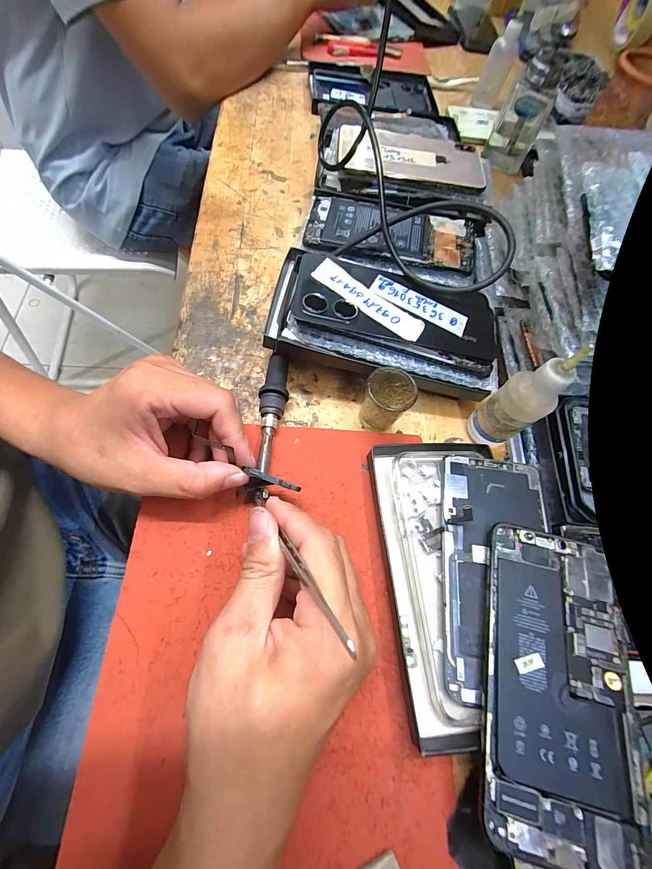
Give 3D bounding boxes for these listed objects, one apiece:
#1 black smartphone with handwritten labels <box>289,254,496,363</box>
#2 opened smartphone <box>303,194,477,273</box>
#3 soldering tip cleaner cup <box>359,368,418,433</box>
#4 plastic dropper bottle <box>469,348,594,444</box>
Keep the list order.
[{"bbox_3d":[0.057,-0.101,0.270,0.161,0.009,0.067,12,68,-7],"label":"black smartphone with handwritten labels"},{"bbox_3d":[0.063,-0.194,0.328,0.160,0.007,0.076,10,68,0],"label":"opened smartphone"},{"bbox_3d":[0.048,-0.024,0.266,0.037,0.046,0.036,2,66,-5],"label":"soldering tip cleaner cup"},{"bbox_3d":[0.135,-0.021,0.243,0.028,0.105,0.033,-31,73,-18],"label":"plastic dropper bottle"}]

